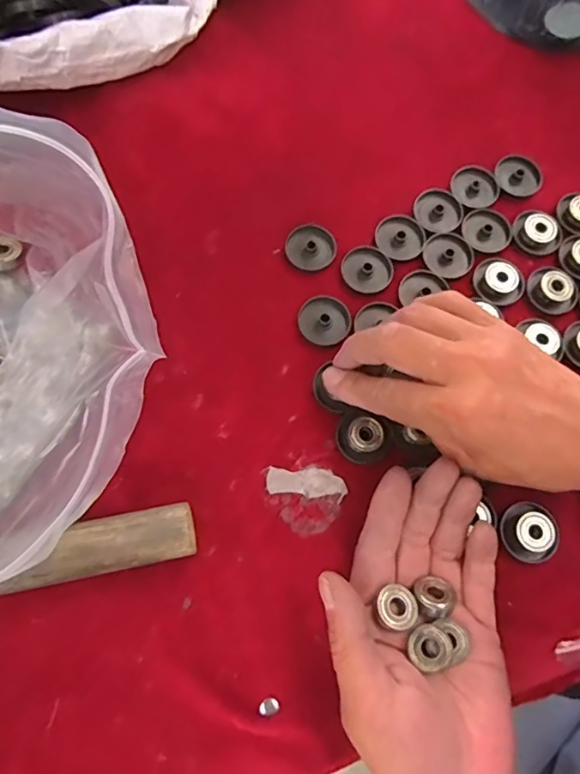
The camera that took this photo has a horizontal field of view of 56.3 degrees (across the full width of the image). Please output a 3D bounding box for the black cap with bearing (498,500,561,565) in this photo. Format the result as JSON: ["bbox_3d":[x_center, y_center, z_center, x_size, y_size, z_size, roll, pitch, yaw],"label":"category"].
[{"bbox_3d":[0.139,0.083,0.313,0.034,0.016,0.030,-33,77,-11],"label":"black cap with bearing"}]

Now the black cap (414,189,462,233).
[{"bbox_3d":[0.102,-0.121,0.369,0.033,0.004,0.034,1,73,-2],"label":"black cap"}]

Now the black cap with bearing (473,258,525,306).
[{"bbox_3d":[0.138,-0.069,0.356,0.032,0.008,0.032,1,73,-2],"label":"black cap with bearing"}]

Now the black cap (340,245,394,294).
[{"bbox_3d":[0.051,-0.078,0.357,0.033,0.004,0.033,1,73,-2],"label":"black cap"}]

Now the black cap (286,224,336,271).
[{"bbox_3d":[0.014,-0.093,0.363,0.033,0.008,0.033,1,73,-2],"label":"black cap"}]

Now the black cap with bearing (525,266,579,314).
[{"bbox_3d":[0.173,-0.065,0.353,0.032,0.009,0.033,1,73,-2],"label":"black cap with bearing"}]

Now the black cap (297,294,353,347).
[{"bbox_3d":[0.022,-0.043,0.346,0.033,0.007,0.034,1,73,-2],"label":"black cap"}]

